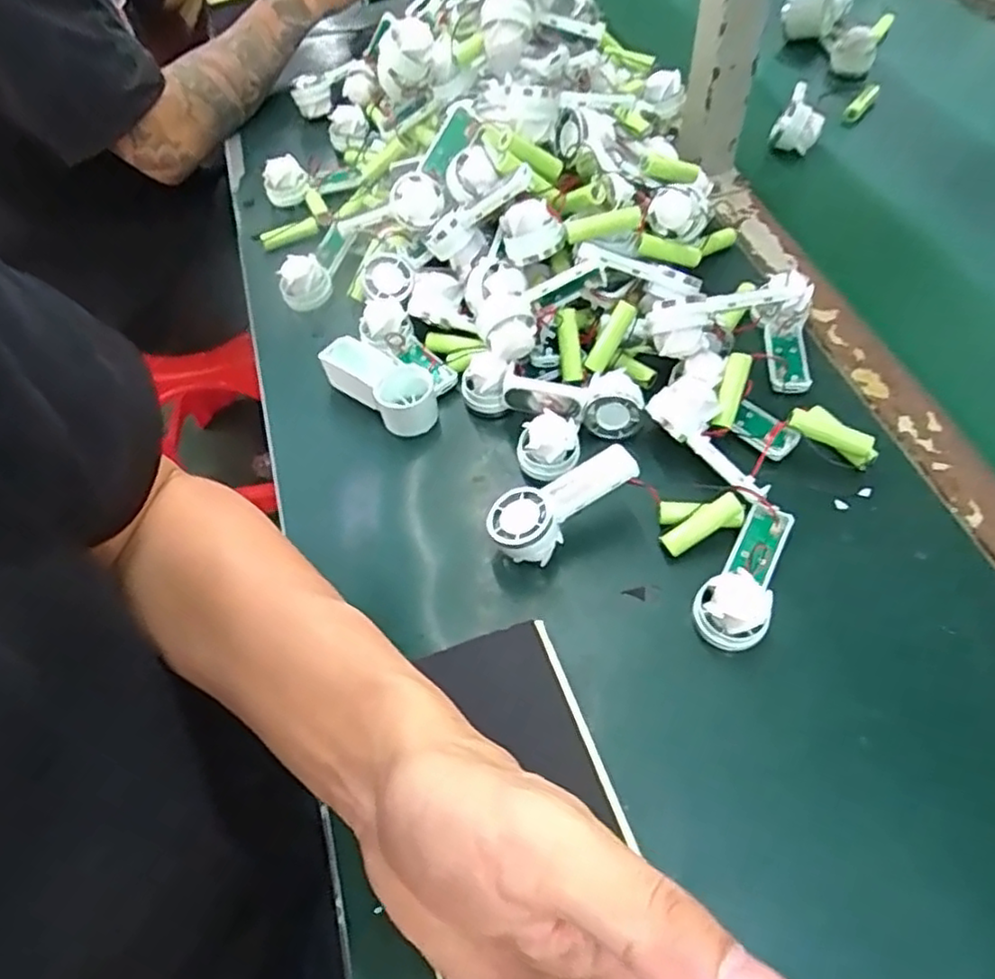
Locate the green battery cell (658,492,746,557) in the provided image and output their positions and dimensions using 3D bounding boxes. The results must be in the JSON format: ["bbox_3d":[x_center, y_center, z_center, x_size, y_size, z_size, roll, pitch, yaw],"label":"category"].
[{"bbox_3d":[0.123,0.021,0.415,0.052,0.014,0.014,-34,63,3],"label":"green battery cell"}]

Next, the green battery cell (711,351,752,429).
[{"bbox_3d":[0.152,-0.064,0.447,0.015,0.014,0.053,18,78,13],"label":"green battery cell"}]

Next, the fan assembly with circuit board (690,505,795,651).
[{"bbox_3d":[0.142,0.046,0.390,0.037,0.033,0.091,24,62,19],"label":"fan assembly with circuit board"}]

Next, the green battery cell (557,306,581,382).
[{"bbox_3d":[0.049,-0.100,0.478,0.014,0.048,0.014,-8,17,-1],"label":"green battery cell"}]

